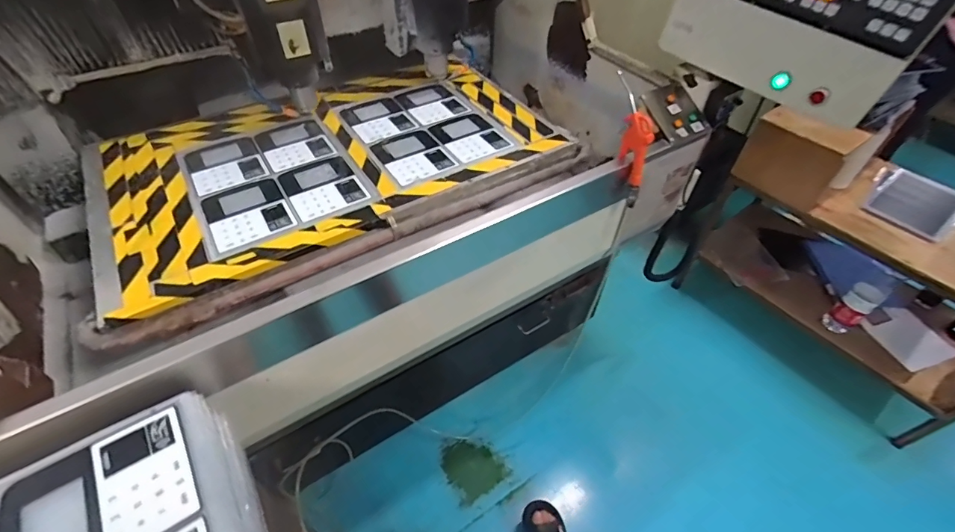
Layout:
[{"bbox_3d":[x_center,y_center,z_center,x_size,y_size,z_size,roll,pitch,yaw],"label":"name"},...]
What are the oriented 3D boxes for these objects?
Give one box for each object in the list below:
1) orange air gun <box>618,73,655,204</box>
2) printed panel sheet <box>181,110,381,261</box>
[{"bbox_3d":[0.316,-0.242,0.880,0.035,0.269,0.075,-23,31,-19],"label":"orange air gun"},{"bbox_3d":[-0.443,-0.199,0.952,0.319,0.005,0.379,-25,54,-21],"label":"printed panel sheet"}]

